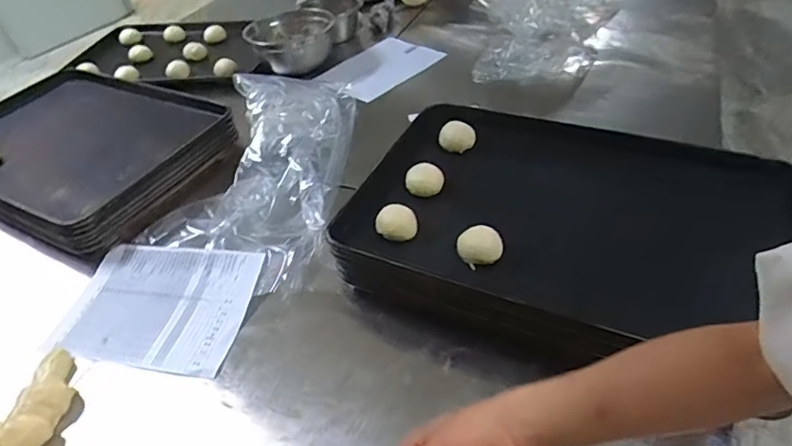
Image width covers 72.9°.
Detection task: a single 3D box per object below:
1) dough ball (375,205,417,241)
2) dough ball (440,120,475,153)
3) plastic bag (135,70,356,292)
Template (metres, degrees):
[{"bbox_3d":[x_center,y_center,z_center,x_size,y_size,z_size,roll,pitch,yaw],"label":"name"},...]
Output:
[{"bbox_3d":[0.001,-0.001,0.768,0.058,0.026,0.048,-3,42,5],"label":"dough ball"},{"bbox_3d":[0.102,-0.145,0.893,0.058,0.031,0.050,4,43,13],"label":"dough ball"},{"bbox_3d":[-0.247,-0.109,0.992,0.292,0.074,0.542,0,42,9],"label":"plastic bag"}]

